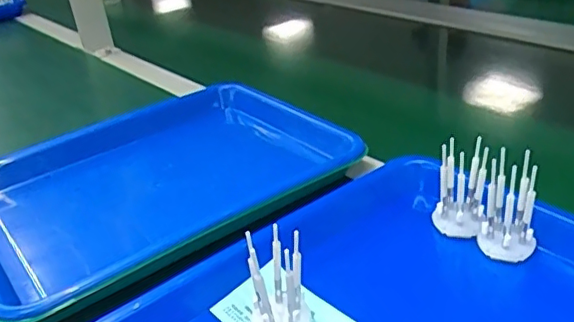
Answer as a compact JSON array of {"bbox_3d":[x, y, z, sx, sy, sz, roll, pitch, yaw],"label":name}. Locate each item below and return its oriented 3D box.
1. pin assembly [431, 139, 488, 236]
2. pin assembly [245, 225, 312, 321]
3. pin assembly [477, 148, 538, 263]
[{"bbox_3d":[0.131,0.021,0.436,0.035,0.071,0.019,2,-2,-7],"label":"pin assembly"},{"bbox_3d":[-0.006,0.073,0.361,0.035,0.070,0.031,-1,29,10],"label":"pin assembly"},{"bbox_3d":[0.156,0.031,0.405,0.035,0.070,0.032,4,31,19],"label":"pin assembly"}]

